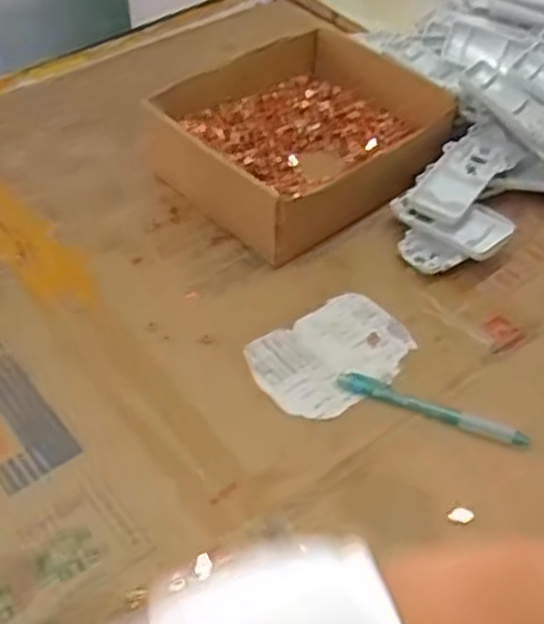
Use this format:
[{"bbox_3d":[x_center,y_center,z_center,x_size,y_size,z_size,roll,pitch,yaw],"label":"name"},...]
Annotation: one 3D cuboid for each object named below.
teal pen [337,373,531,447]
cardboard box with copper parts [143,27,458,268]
[{"bbox_3d":[0.109,0.064,0.542,0.130,0.010,0.016,18,48,13],"label":"teal pen"},{"bbox_3d":[0.024,-0.150,0.696,0.213,0.073,0.193,-34,57,-30],"label":"cardboard box with copper parts"}]

